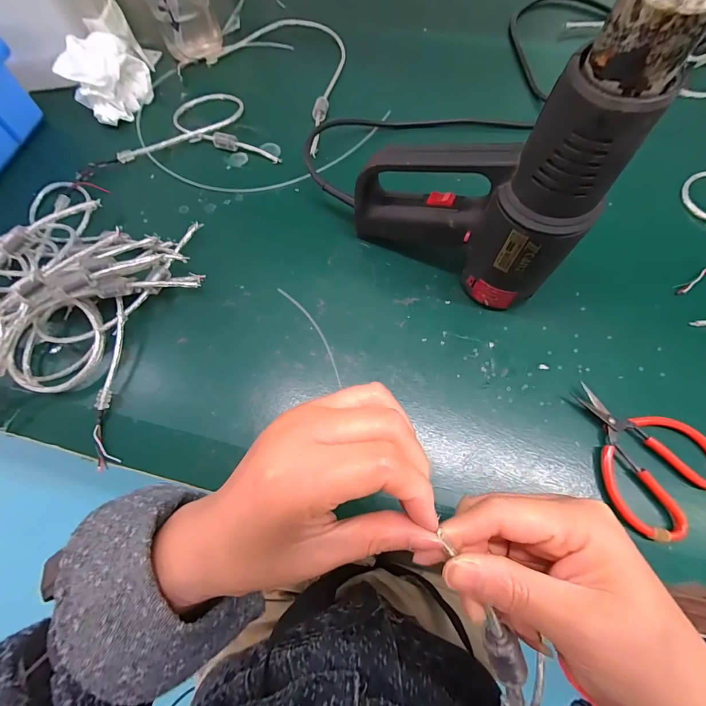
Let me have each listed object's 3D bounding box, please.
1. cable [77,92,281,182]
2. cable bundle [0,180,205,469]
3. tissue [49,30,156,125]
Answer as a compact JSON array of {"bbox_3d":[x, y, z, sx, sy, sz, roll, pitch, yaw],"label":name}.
[{"bbox_3d":[-0.206,-0.269,0.418,0.223,0.013,0.131,-8,70,0],"label":"cable"},{"bbox_3d":[-0.269,-0.052,0.312,0.209,0.067,0.254,14,71,8],"label":"cable bundle"},{"bbox_3d":[-0.295,-0.331,0.419,0.060,0.059,0.086,36,75,14],"label":"tissue"}]

